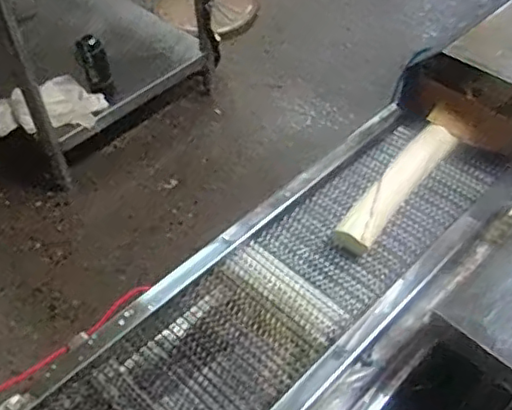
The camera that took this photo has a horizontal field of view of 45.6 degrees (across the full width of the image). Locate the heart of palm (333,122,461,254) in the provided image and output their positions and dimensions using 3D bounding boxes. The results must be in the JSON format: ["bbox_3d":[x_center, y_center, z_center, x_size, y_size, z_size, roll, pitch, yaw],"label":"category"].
[{"bbox_3d":[0.184,-0.022,0.782,0.047,0.044,0.224,31,57,25],"label":"heart of palm"}]

